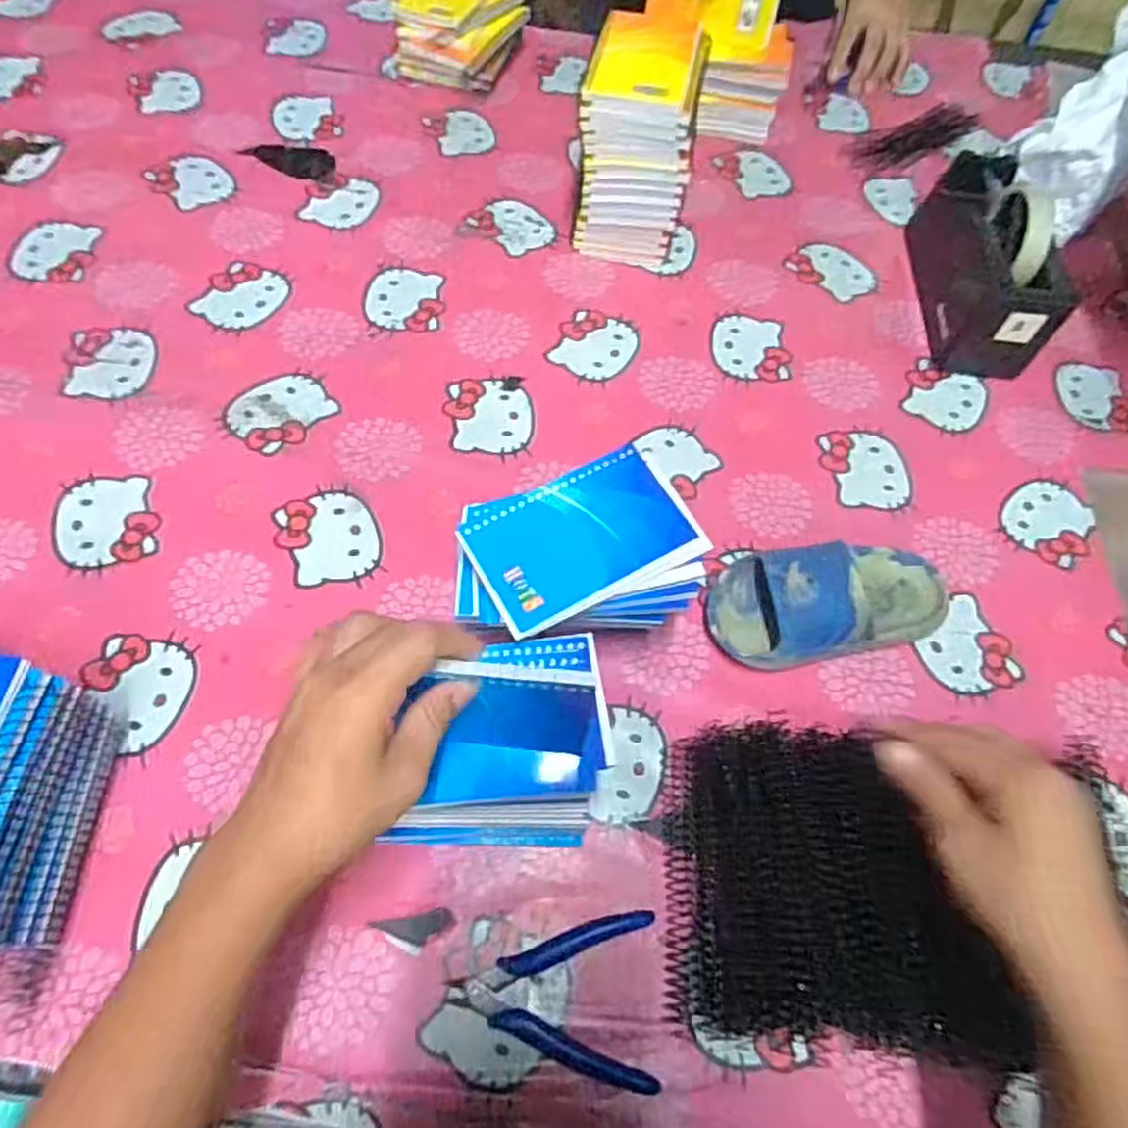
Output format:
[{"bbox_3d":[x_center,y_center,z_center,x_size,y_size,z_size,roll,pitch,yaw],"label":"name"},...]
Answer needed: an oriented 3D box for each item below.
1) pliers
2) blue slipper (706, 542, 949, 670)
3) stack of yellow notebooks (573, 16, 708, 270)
[{"bbox_3d":[-0.006,0.240,0.423,0.113,0.011,0.085,6,61,0],"label":"pliers"},{"bbox_3d":[0.192,0.026,0.529,0.173,0.057,0.084,-7,62,-7],"label":"blue slipper"},{"bbox_3d":[0.066,-0.383,0.685,0.097,0.159,0.127,9,61,2],"label":"stack of yellow notebooks"}]

